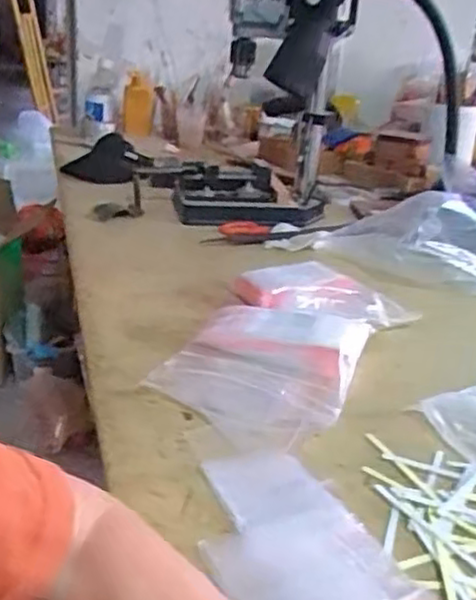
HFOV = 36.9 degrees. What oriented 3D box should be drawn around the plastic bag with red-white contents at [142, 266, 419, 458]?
[{"bbox_3d":[0.045,0.033,0.708,0.204,0.035,0.344,14,24,26],"label":"plastic bag with red-white contents"}]

